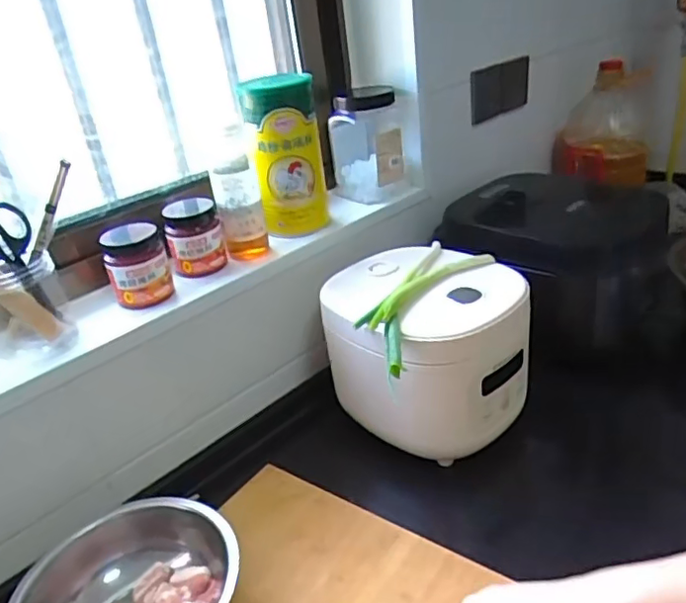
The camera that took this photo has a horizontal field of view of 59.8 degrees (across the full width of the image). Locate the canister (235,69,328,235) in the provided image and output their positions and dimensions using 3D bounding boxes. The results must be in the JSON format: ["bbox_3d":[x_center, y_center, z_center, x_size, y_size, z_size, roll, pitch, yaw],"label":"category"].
[{"bbox_3d":[-0.075,-0.191,0.803,0.096,0.197,0.084,-10,28,-4],"label":"canister"}]

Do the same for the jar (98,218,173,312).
[{"bbox_3d":[-0.240,-0.044,0.697,0.068,0.088,0.062,-4,32,2],"label":"jar"}]

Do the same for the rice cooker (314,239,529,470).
[{"bbox_3d":[0.096,0.061,0.749,0.217,0.181,0.222,-23,32,-28],"label":"rice cooker"}]

